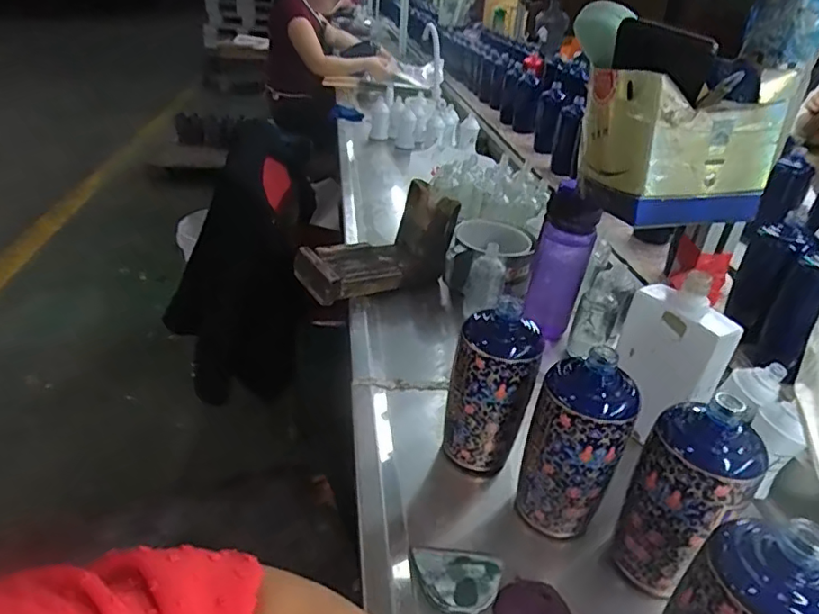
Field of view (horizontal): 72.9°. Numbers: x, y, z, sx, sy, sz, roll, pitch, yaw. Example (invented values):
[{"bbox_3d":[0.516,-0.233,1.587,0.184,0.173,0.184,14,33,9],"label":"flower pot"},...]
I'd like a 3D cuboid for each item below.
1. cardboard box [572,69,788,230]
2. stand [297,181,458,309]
[{"bbox_3d":[0.259,-0.156,0.546,0.156,0.119,0.095,-2,32,-9],"label":"cardboard box"},{"bbox_3d":[-0.057,-0.096,0.899,0.243,0.134,0.125,-17,37,-30],"label":"stand"}]

